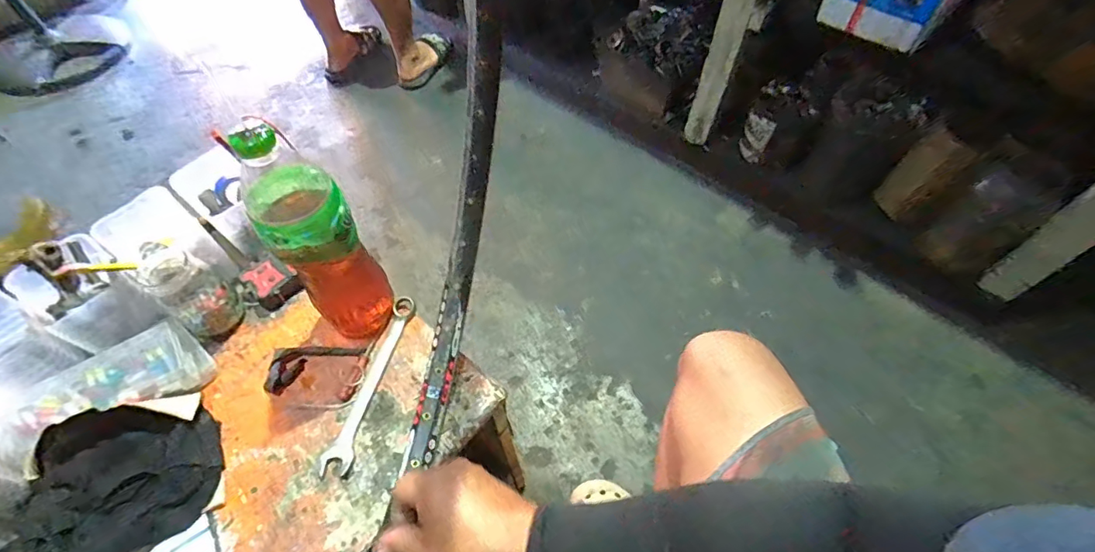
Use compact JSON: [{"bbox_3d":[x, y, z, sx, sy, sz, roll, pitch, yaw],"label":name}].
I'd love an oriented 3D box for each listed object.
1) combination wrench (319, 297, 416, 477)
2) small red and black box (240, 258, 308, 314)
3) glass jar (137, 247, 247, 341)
[{"bbox_3d":[-0.193,0.113,0.548,0.030,0.015,0.203,10,57,7],"label":"combination wrench"},{"bbox_3d":[-0.333,0.007,0.605,0.055,0.029,0.051,-36,63,-22],"label":"small red and black box"},{"bbox_3d":[-0.390,0.018,0.553,0.064,0.100,0.061,0,56,0],"label":"glass jar"}]

